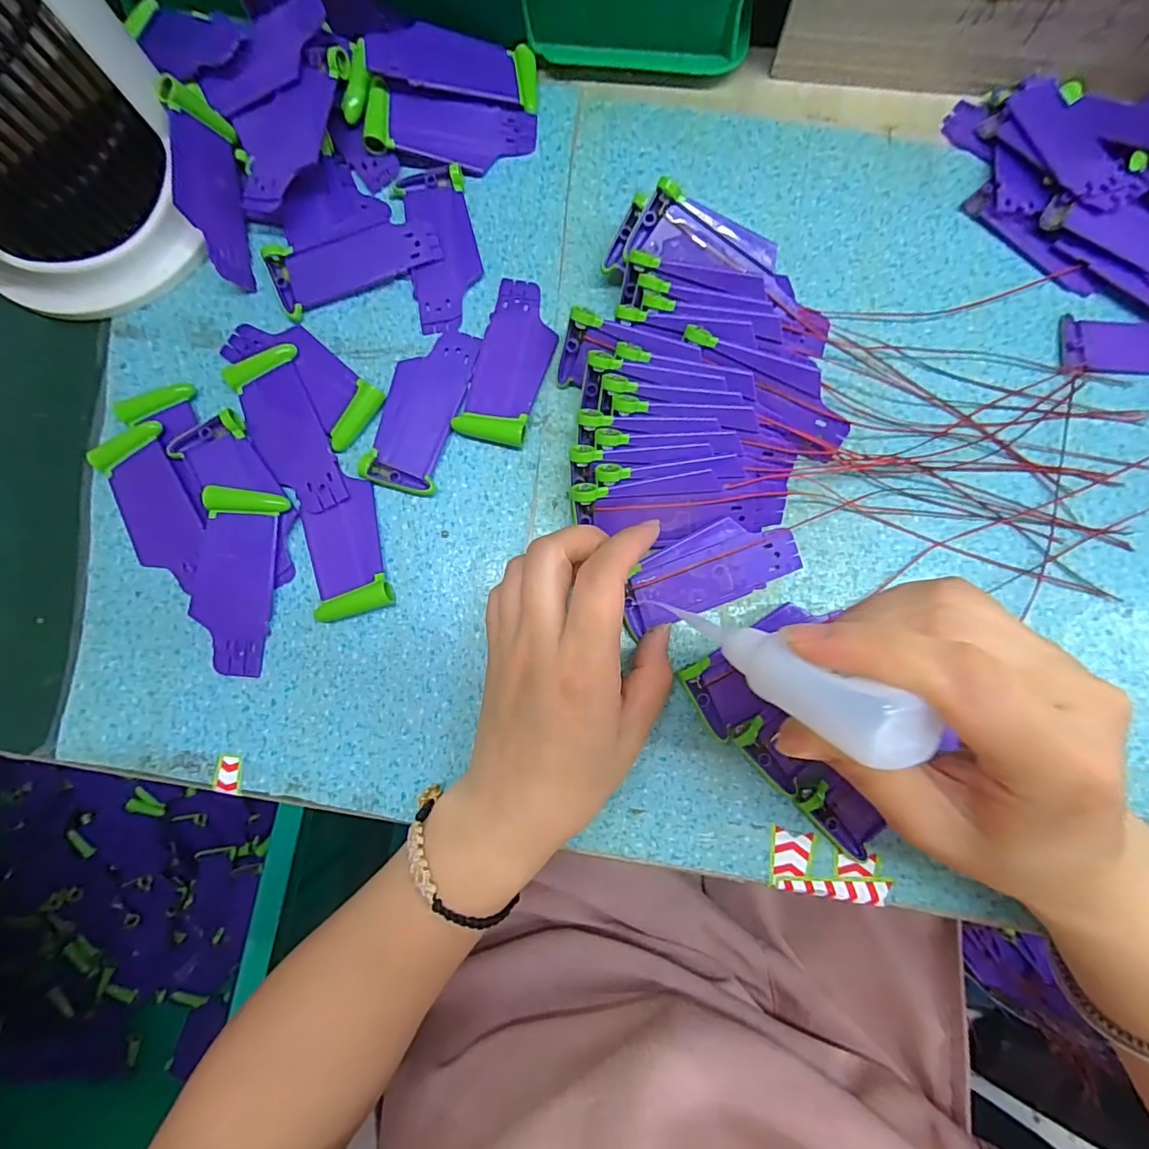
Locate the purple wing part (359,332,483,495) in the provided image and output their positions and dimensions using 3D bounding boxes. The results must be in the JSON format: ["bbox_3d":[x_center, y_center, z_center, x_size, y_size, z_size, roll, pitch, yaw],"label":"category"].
[{"bbox_3d":[-0.078,-0.085,0.268,0.039,0.008,0.087,14,84,4],"label":"purple wing part"}]

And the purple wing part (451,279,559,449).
[{"bbox_3d":[-0.032,-0.110,0.270,0.037,0.008,0.087,16,84,4],"label":"purple wing part"}]

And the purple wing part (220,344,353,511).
[{"bbox_3d":[-0.145,-0.072,0.267,0.036,0.006,0.090,-23,83,-1],"label":"purple wing part"}]

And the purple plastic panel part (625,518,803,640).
[{"bbox_3d":[0.063,-0.003,0.250,0.086,0.004,0.035,-21,98,-3],"label":"purple plastic panel part"}]

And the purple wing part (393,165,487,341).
[{"bbox_3d":[-0.071,-0.174,0.278,0.038,0.006,0.089,-14,83,0],"label":"purple wing part"}]

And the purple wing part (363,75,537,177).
[{"bbox_3d":[-0.066,-0.237,0.284,0.086,0.007,0.040,6,93,-9],"label":"purple wing part"}]

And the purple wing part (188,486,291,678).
[{"bbox_3d":[-0.166,0.003,0.255,0.037,0.014,0.088,8,83,3],"label":"purple wing part"}]

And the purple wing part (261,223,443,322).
[{"bbox_3d":[-0.116,-0.166,0.277,0.086,0.010,0.034,-18,83,0],"label":"purple wing part"}]

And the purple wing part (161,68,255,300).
[{"bbox_3d":[-0.184,-0.198,0.269,0.009,0.034,0.092,-3,100,29],"label":"purple wing part"}]

